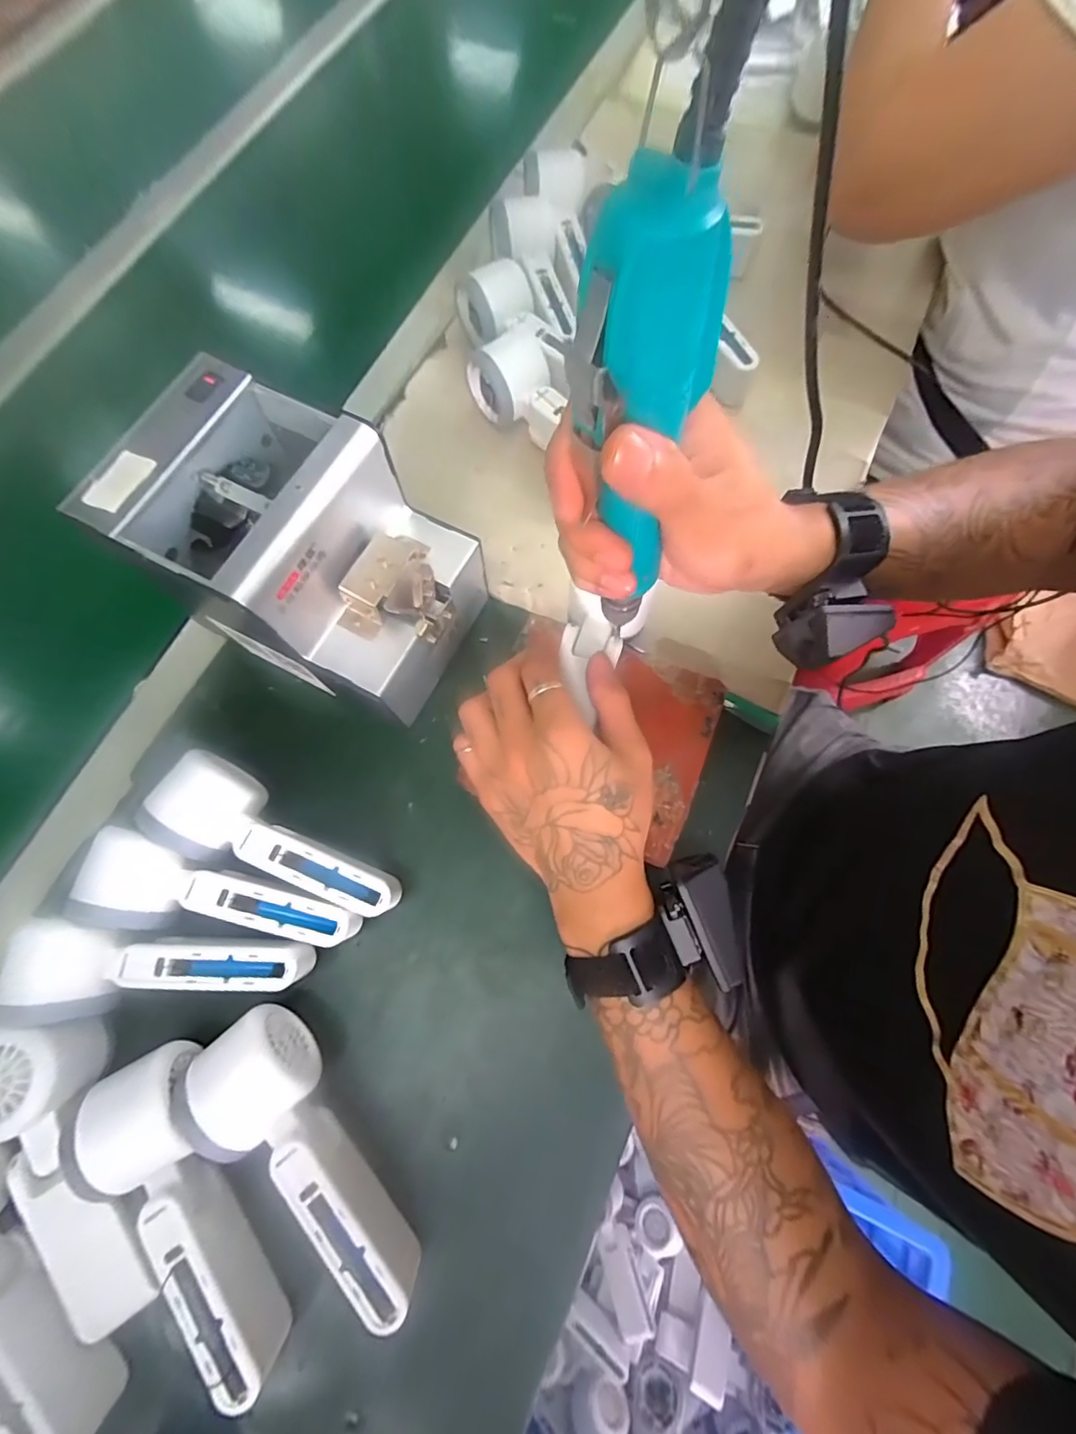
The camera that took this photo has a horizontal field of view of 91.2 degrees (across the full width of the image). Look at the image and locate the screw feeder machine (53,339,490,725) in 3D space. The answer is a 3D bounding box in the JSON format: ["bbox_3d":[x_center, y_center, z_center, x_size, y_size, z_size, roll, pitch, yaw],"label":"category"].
[{"bbox_3d":[-0.137,-0.095,0.339,0.180,0.144,0.137,30,76,9],"label":"screw feeder machine"}]

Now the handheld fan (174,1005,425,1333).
[{"bbox_3d":[-0.121,0.237,0.287,0.160,0.062,0.052,40,78,12],"label":"handheld fan"}]

